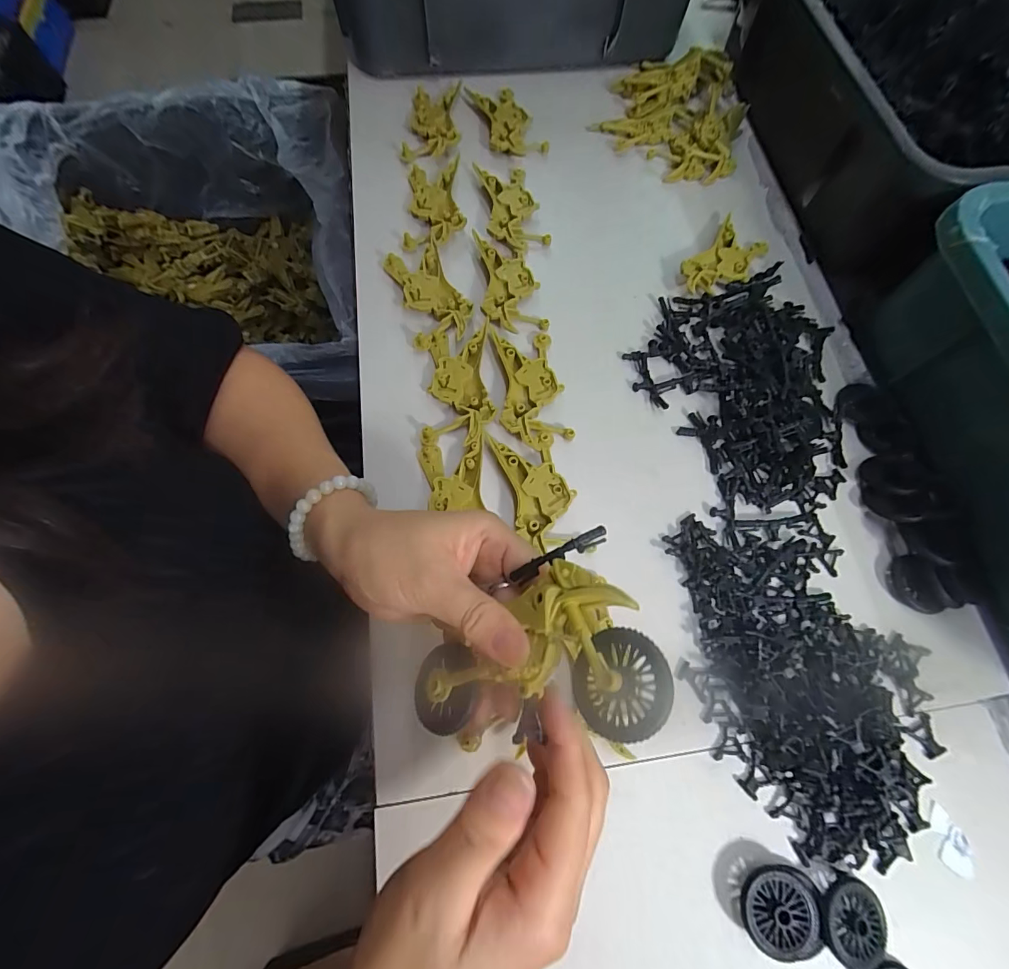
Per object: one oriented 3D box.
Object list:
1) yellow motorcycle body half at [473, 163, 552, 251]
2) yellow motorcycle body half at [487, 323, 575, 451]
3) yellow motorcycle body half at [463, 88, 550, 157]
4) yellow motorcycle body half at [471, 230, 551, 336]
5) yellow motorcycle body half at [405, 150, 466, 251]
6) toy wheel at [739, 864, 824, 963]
[{"bbox_3d":[0.005,-0.243,0.386,0.048,0.012,0.094,-12,71,-6],"label":"yellow motorcycle body half"},{"bbox_3d":[0.018,-0.076,0.330,0.047,0.009,0.101,-9,71,-5],"label":"yellow motorcycle body half"},{"bbox_3d":[0.001,-0.349,0.420,0.048,0.014,0.097,-18,72,-8],"label":"yellow motorcycle body half"},{"bbox_3d":[0.003,-0.167,0.361,0.047,0.011,0.101,-9,71,-5],"label":"yellow motorcycle body half"},{"bbox_3d":[-0.060,-0.247,0.382,0.051,0.015,0.093,-1,71,-2],"label":"yellow motorcycle body half"},{"bbox_3d":[0.144,0.222,0.231,0.041,0.013,0.039,1,71,-1],"label":"toy wheel"}]

